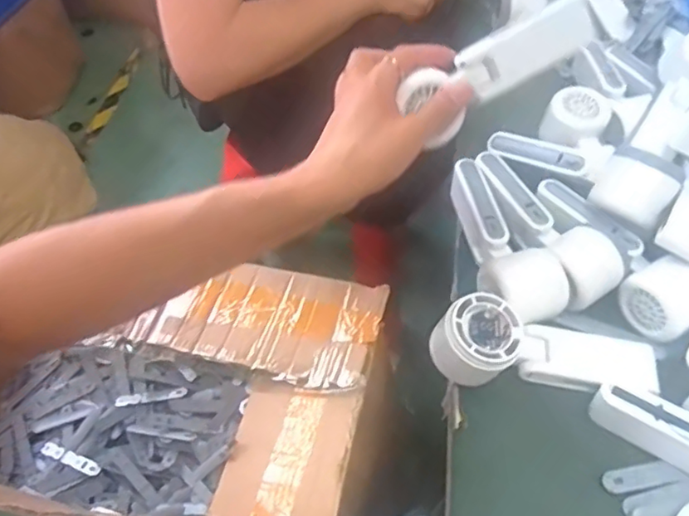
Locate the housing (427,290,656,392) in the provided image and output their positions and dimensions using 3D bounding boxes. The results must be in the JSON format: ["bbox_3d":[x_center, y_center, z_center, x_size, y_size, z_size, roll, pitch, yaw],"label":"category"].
[{"bbox_3d":[0.152,0.067,0.431,0.170,0.051,0.055,4,56,3],"label":"housing"}]

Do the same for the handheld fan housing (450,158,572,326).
[{"bbox_3d":[0.137,-0.021,0.494,0.070,0.039,0.166,-7,56,-4],"label":"handheld fan housing"}]

